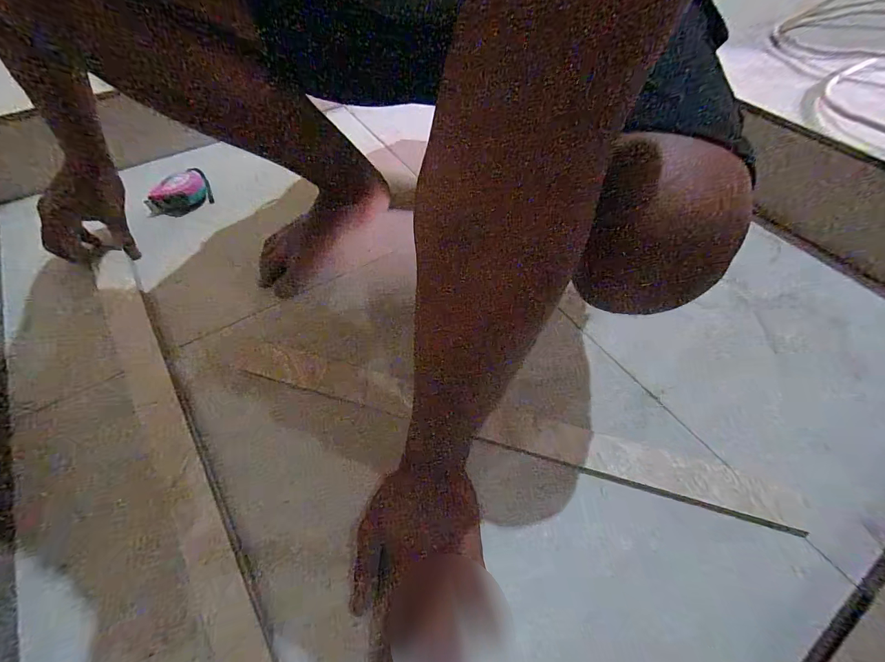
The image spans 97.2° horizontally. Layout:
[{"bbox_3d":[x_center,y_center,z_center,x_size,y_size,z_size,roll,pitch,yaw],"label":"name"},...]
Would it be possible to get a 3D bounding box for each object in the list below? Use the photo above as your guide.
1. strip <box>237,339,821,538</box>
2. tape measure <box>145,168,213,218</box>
[{"bbox_3d":[0.037,0.093,0.418,0.589,0.016,0.047,14,56,9],"label":"strip"},{"bbox_3d":[-0.430,-0.222,0.633,0.098,0.033,0.061,-34,62,-22],"label":"tape measure"}]

